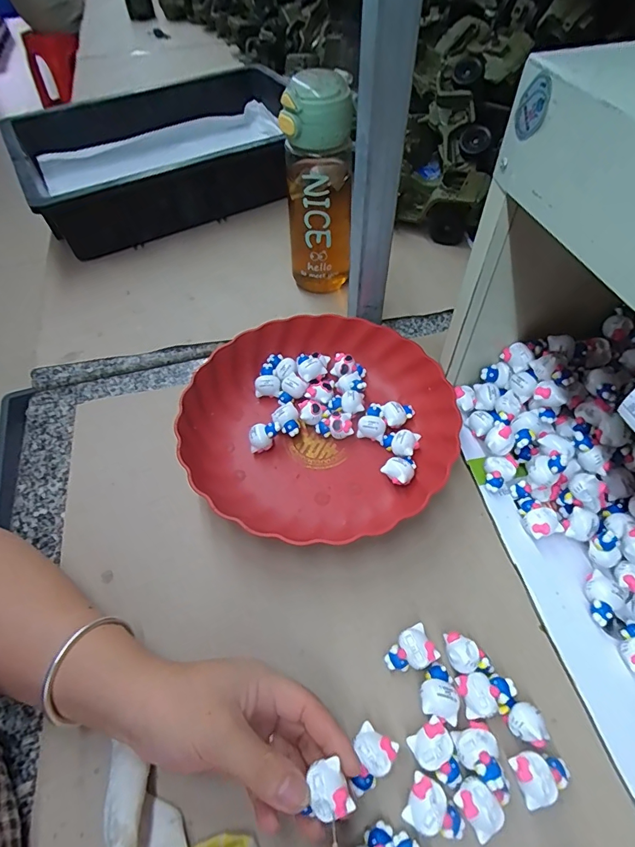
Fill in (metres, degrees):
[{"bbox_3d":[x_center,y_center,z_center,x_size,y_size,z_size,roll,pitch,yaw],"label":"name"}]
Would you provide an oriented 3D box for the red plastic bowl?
[{"bbox_3d":[0.000,-0.008,0.406,0.234,0.045,0.227,-1,55,2],"label":"red plastic bowl"}]

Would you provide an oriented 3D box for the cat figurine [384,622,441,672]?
[{"bbox_3d":[0.065,0.163,0.307,0.034,0.017,0.024,-25,58,-14],"label":"cat figurine"}]

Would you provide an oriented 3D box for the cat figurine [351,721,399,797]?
[{"bbox_3d":[0.032,0.212,0.271,0.024,0.016,0.034,27,60,19],"label":"cat figurine"}]

